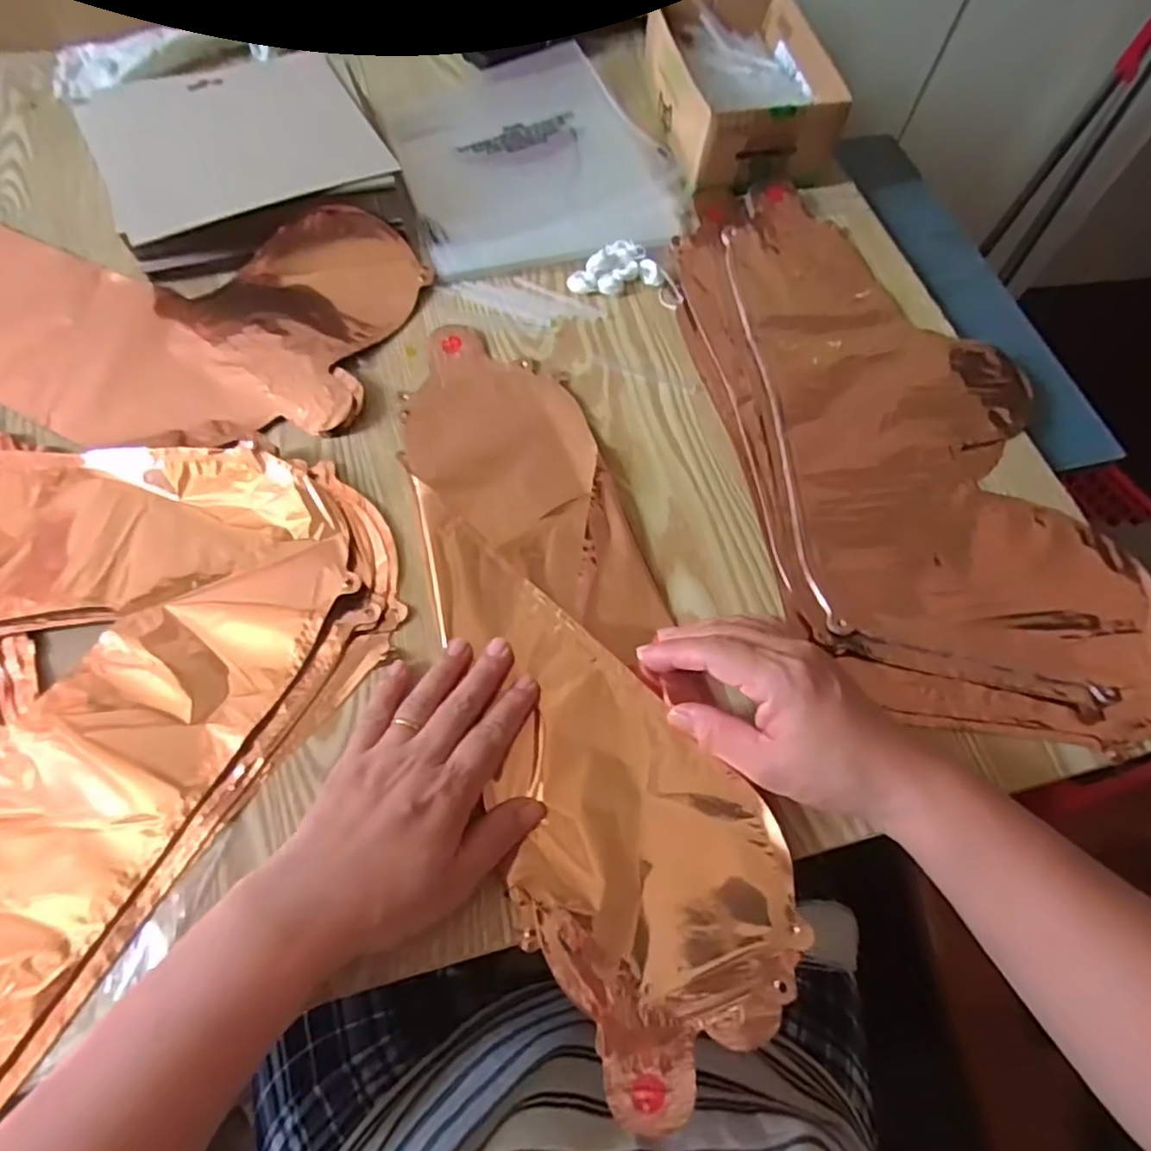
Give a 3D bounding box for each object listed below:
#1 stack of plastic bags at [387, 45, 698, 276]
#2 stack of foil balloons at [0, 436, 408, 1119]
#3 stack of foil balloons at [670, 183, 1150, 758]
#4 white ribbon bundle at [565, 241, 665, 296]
[{"bbox_3d":[-0.038,-0.373,0.577,0.223,0.015,0.262,-13,64,-10],"label":"stack of plastic bags"},{"bbox_3d":[-0.340,0.051,0.341,0.359,0.022,0.412,32,66,13],"label":"stack of foil balloons"},{"bbox_3d":[0.219,-0.110,0.462,0.224,0.015,0.456,-9,64,-8],"label":"stack of foil balloons"},{"bbox_3d":[0.028,-0.243,0.518,0.069,0.014,0.046,-7,63,-6],"label":"white ribbon bundle"}]

